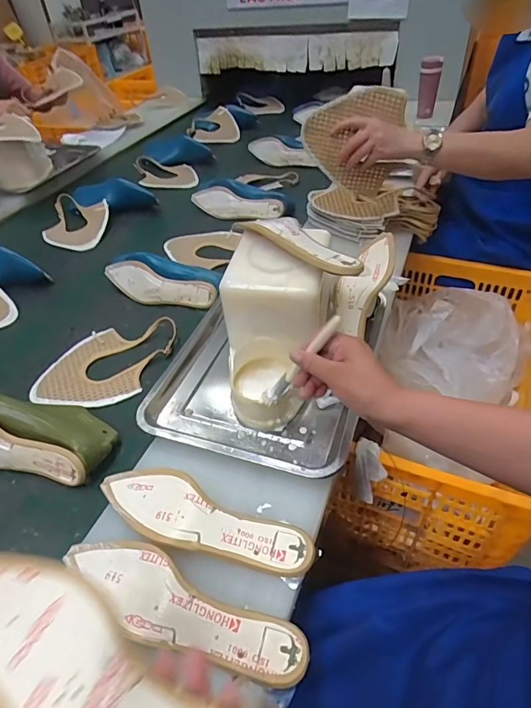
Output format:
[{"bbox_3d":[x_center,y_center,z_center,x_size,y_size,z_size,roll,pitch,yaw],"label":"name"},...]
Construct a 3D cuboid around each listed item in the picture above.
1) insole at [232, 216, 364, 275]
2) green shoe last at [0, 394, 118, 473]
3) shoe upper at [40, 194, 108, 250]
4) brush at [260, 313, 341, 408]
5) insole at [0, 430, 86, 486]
[{"bbox_3d":[0.047,-0.150,0.555,0.189,0.021,0.066,31,54,31],"label":"insole"},{"bbox_3d":[-0.334,0.090,0.637,0.261,0.067,0.091,15,48,19],"label":"green shoe last"},{"bbox_3d":[-0.521,-0.364,1.177,0.174,0.041,0.246,-3,44,2],"label":"shoe upper"},{"bbox_3d":[0.041,0.010,0.506,0.021,0.145,0.026,20,38,-25],"label":"brush"},{"bbox_3d":[-0.362,0.129,0.606,0.251,0.058,0.047,17,48,21],"label":"insole"}]

